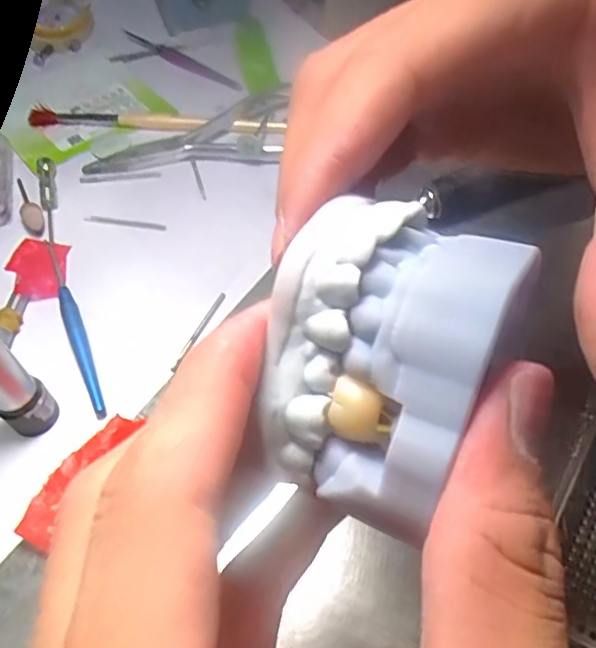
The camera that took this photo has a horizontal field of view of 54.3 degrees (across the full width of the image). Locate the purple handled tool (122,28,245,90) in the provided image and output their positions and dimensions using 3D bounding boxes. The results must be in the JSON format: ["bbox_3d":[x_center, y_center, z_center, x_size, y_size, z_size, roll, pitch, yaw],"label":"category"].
[{"bbox_3d":[-0.076,-0.172,0.378,0.100,0.006,0.011,31,61,21],"label":"purple handled tool"}]

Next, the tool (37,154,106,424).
[{"bbox_3d":[-0.111,-0.025,0.275,0.011,0.006,0.161,-18,56,-11],"label":"tool"}]

